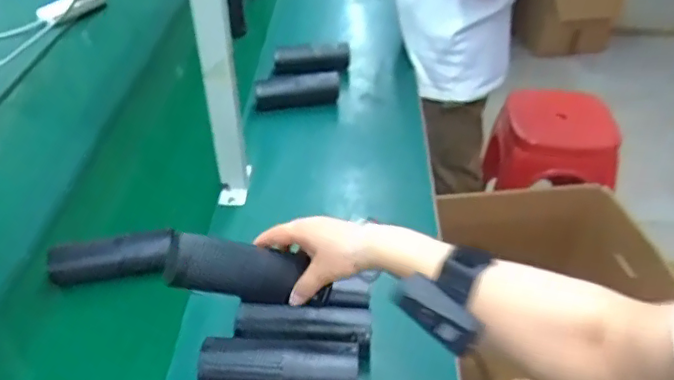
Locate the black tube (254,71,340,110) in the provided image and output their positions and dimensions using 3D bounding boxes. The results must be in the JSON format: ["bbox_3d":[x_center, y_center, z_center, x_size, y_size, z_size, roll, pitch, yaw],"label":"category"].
[{"bbox_3d":[-0.074,-0.189,1.088,0.165,0.052,0.044,-10,42,-13],"label":"black tube"}]

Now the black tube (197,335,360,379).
[{"bbox_3d":[-0.060,0.189,0.589,0.162,0.051,0.057,2,40,2],"label":"black tube"}]

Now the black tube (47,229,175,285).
[{"bbox_3d":[-0.301,0.088,0.765,0.155,0.044,0.047,-6,41,-8],"label":"black tube"}]

